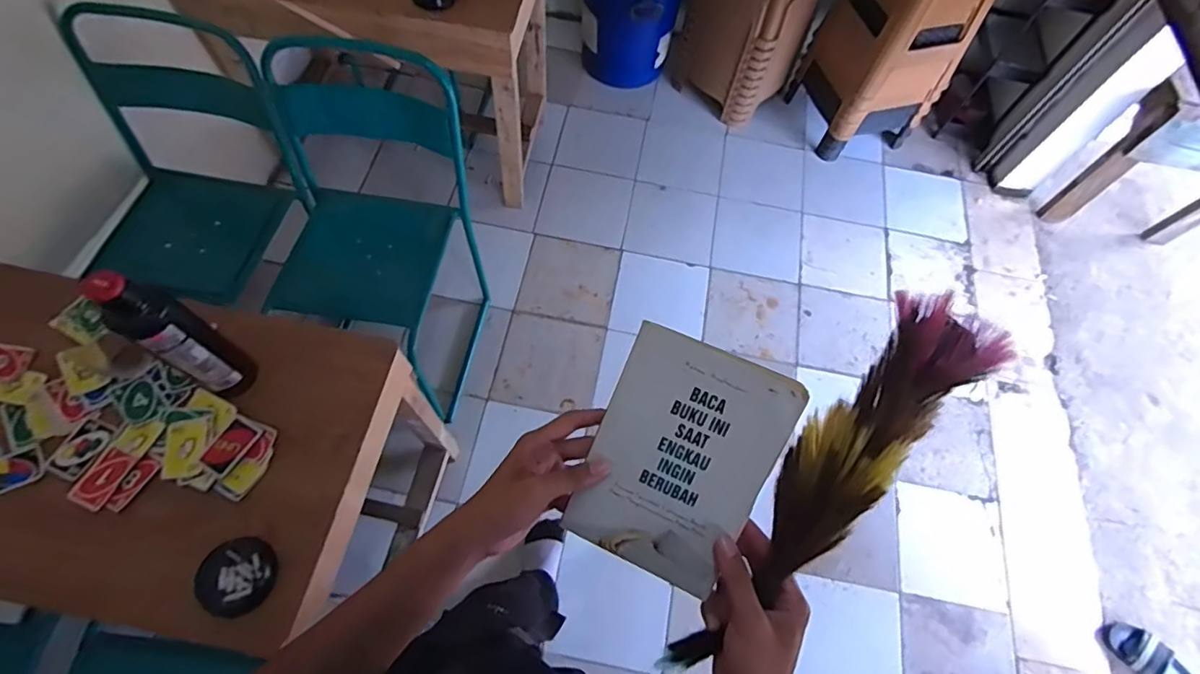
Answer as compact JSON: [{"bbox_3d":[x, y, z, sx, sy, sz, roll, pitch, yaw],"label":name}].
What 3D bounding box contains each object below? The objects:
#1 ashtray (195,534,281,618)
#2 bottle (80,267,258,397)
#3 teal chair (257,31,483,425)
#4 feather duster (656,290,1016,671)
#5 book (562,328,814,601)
[{"bbox_3d":[-0.493,0.325,0.763,0.091,0.019,0.098,1,65,-3],"label":"ashtray"},{"bbox_3d":[-0.557,0.009,0.759,0.056,0.294,0.064,29,68,11],"label":"bottle"},{"bbox_3d":[-0.541,-0.197,1.340,0.409,0.751,0.520,11,65,3],"label":"teal chair"},{"bbox_3d":[0.168,0.135,0.445,0.070,0.045,0.366,35,104,13],"label":"feather duster"},{"bbox_3d":[0.063,0.102,0.458,0.135,0.005,0.193,23,101,8],"label":"book"}]

